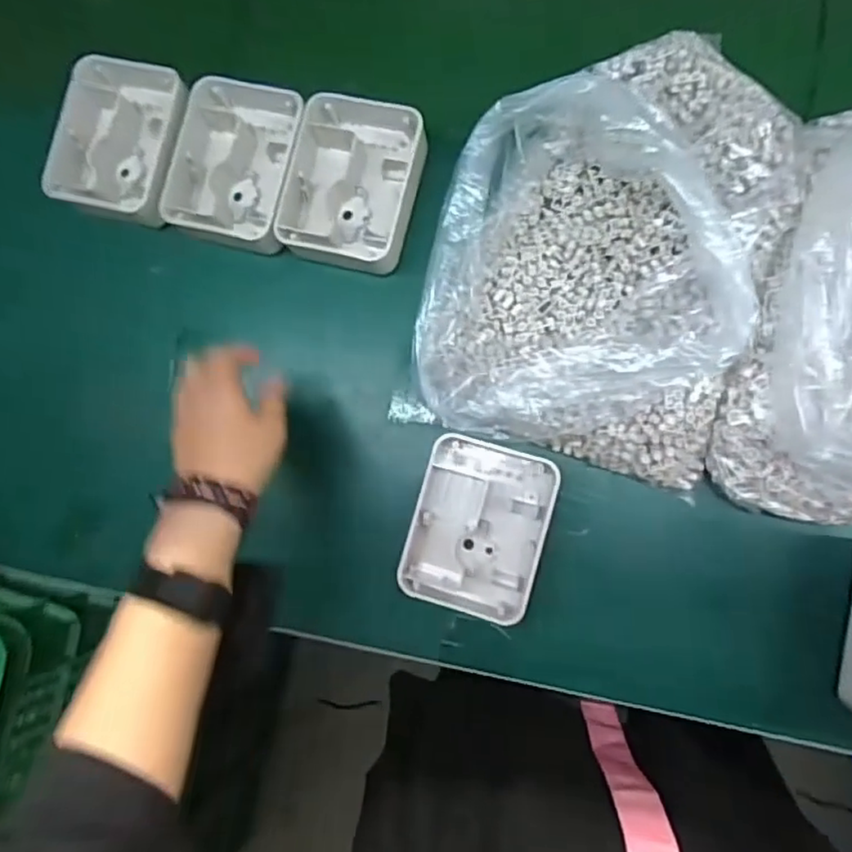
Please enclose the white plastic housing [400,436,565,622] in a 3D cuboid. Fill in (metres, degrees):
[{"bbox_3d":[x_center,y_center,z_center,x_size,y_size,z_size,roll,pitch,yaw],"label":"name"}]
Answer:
[{"bbox_3d":[0.043,0.079,0.495,0.102,0.039,0.128,13,88,9],"label":"white plastic housing"}]

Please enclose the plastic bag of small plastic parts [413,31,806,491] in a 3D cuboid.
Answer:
[{"bbox_3d":[0.129,-0.134,0.444,0.233,0.101,0.313,16,88,9],"label":"plastic bag of small plastic parts"}]

